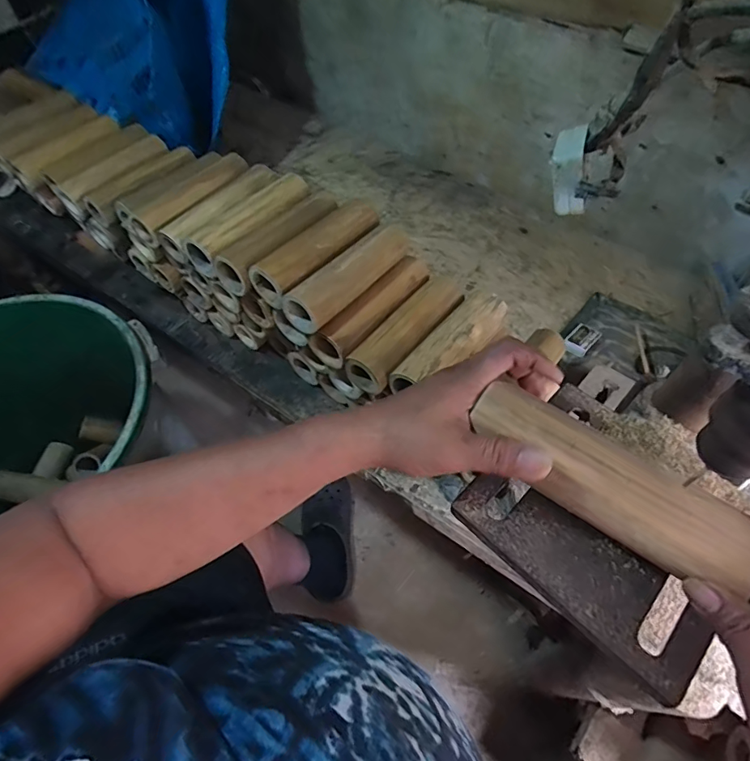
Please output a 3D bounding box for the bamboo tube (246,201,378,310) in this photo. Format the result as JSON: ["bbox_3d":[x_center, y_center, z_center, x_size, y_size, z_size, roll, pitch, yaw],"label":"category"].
[{"bbox_3d":[-0.069,-0.159,0.554,0.060,0.044,0.180,32,62,20],"label":"bamboo tube"}]

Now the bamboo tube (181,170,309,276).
[{"bbox_3d":[-0.156,-0.204,0.594,0.067,0.051,0.181,34,62,21],"label":"bamboo tube"}]

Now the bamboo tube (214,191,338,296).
[{"bbox_3d":[-0.115,-0.174,0.573,0.056,0.051,0.171,37,63,23],"label":"bamboo tube"}]

